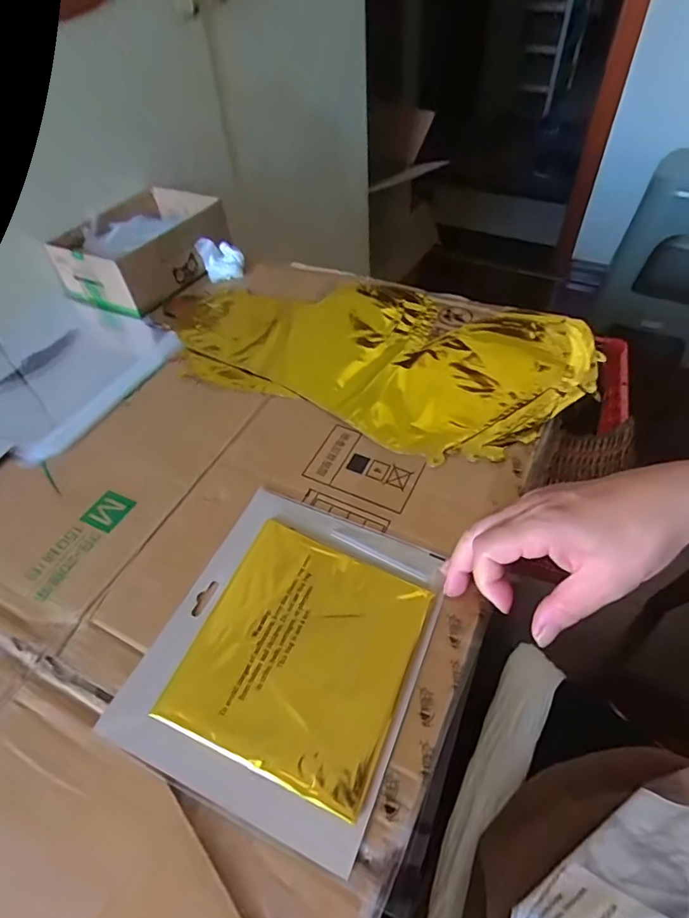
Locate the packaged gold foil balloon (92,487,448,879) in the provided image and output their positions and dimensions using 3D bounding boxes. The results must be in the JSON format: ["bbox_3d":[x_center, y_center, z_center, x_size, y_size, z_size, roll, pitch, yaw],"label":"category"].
[{"bbox_3d":[-0.034,0.117,0.327,0.163,0.012,0.193,16,53,18],"label":"packaged gold foil balloon"}]

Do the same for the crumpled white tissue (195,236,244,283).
[{"bbox_3d":[-0.157,-0.257,0.629,0.053,0.037,0.039,-14,50,-7],"label":"crumpled white tissue"}]

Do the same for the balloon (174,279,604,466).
[{"bbox_3d":[0.024,-0.117,0.532,0.426,0.035,0.235,21,54,21],"label":"balloon"}]

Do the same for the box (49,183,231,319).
[{"bbox_3d":[-0.253,-0.271,0.634,0.152,0.065,0.191,19,54,20],"label":"box"}]

